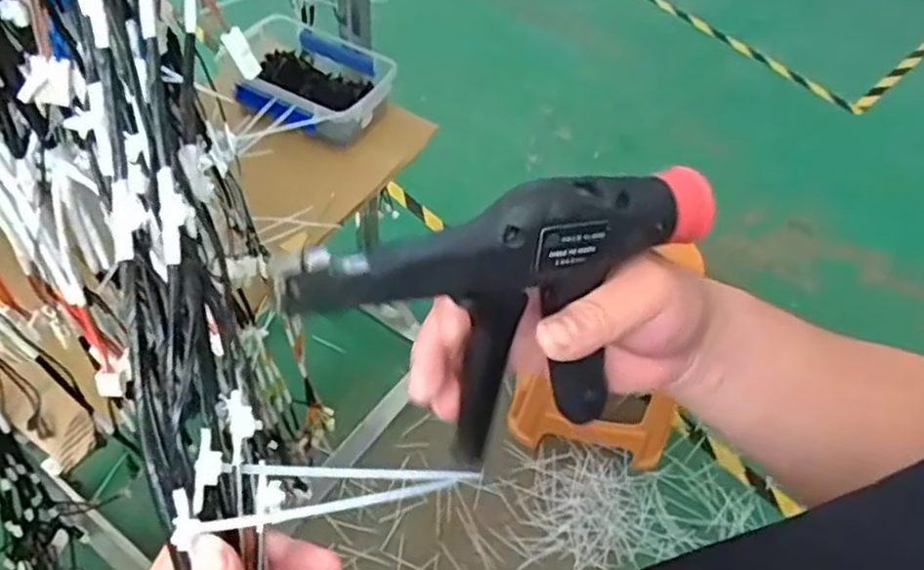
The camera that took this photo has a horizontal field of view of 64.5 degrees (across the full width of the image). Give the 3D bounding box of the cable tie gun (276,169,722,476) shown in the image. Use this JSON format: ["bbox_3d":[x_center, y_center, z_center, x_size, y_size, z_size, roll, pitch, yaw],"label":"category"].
[{"bbox_3d":[0.023,0.013,0.340,0.193,0.135,0.038,-18,39,-18],"label":"cable tie gun"}]

